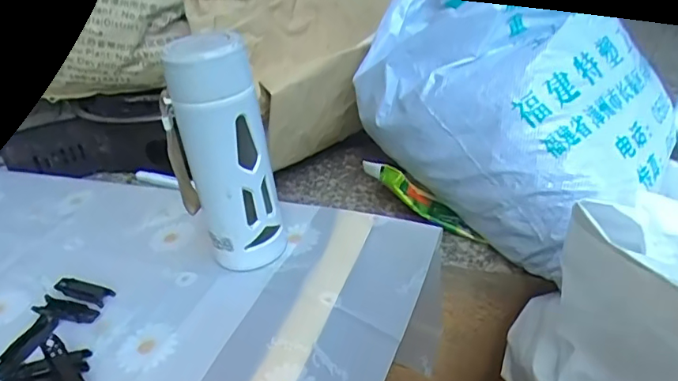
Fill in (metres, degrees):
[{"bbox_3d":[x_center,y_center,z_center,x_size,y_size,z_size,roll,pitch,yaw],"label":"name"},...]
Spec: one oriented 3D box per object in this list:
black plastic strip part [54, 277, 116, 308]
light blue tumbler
[{"bbox_3d":[-0.243,0.094,0.497,0.065,0.005,0.021,7,35,23],"label":"black plastic strip part"},{"bbox_3d":[-0.101,-0.026,0.471,0.067,0.209,0.065,-6,32,3],"label":"light blue tumbler"}]

